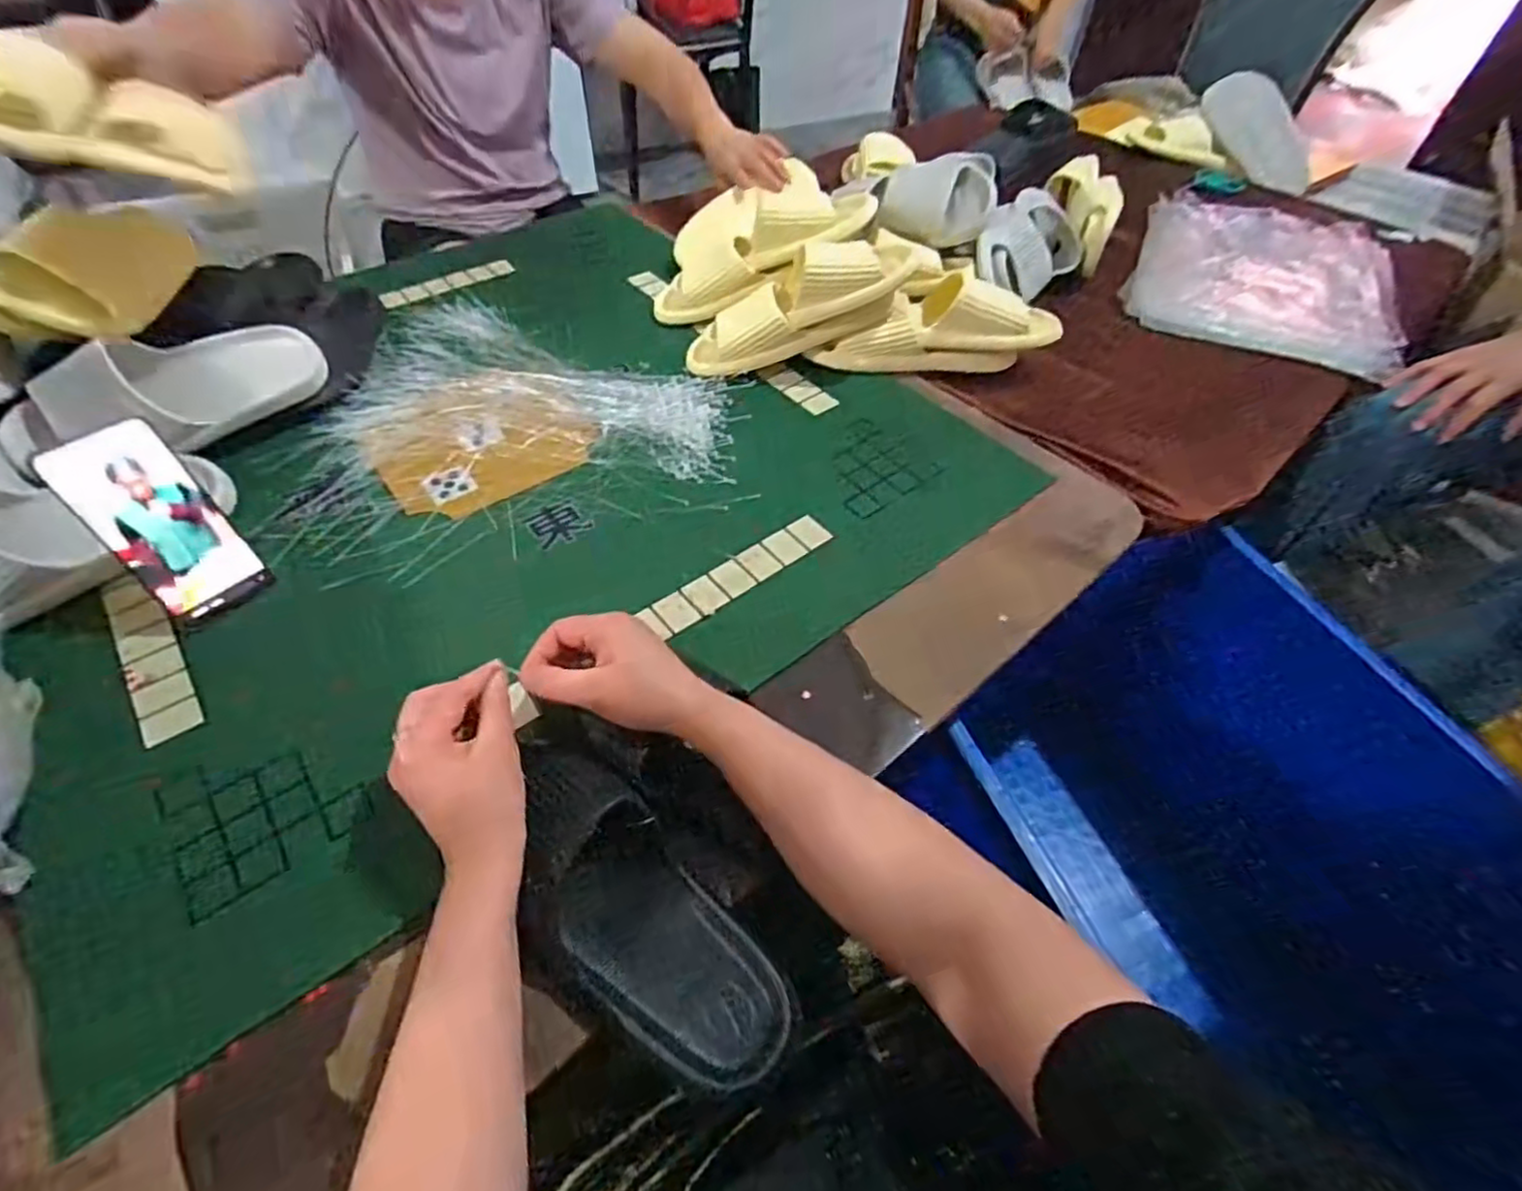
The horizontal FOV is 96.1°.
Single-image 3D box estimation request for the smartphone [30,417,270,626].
[{"bbox_3d":[-0.463,-0.054,0.533,0.009,0.151,0.071,15,46,42],"label":"smartphone"}]

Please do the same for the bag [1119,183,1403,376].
[{"bbox_3d":[0.678,-0.441,0.935,0.319,0.061,0.339,22,53,14],"label":"bag"}]

